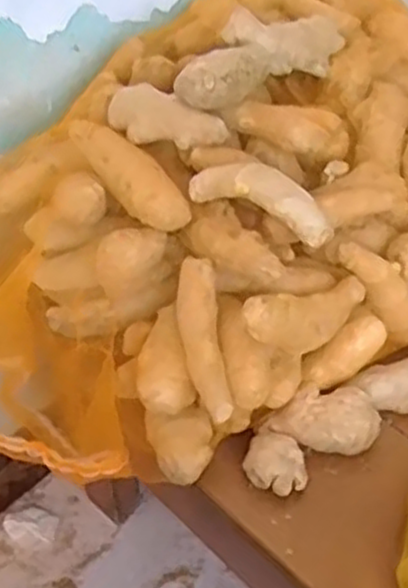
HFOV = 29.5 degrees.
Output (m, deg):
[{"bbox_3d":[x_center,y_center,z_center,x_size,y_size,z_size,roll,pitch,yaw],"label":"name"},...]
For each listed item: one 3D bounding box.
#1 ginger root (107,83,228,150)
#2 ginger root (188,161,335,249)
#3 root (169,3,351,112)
[{"bbox_3d":[-0.027,-0.112,0.496,0.083,0.027,0.027,28,58,21],"label":"ginger root"},{"bbox_3d":[0.038,-0.060,0.472,0.088,0.025,0.029,24,55,3],"label":"ginger root"},{"bbox_3d":[0.036,-0.161,0.518,0.056,0.031,0.149,33,46,24],"label":"root"}]

